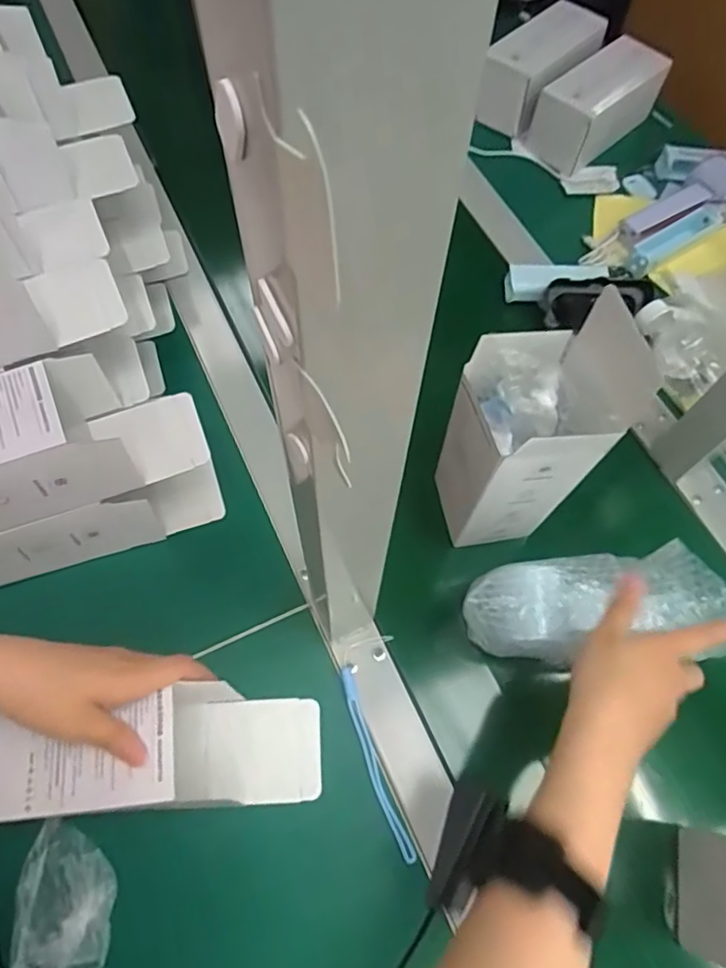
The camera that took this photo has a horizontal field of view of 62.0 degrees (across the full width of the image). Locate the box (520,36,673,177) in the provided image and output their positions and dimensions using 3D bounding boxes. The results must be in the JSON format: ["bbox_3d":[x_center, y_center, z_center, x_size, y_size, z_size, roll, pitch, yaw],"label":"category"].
[{"bbox_3d":[0.282,-0.456,0.723,0.163,0.074,0.087,-37,72,-15],"label":"box"}]

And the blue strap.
[{"bbox_3d":[0.008,0.206,0.449,0.012,0.011,0.136,-19,68,-9],"label":"blue strap"}]

